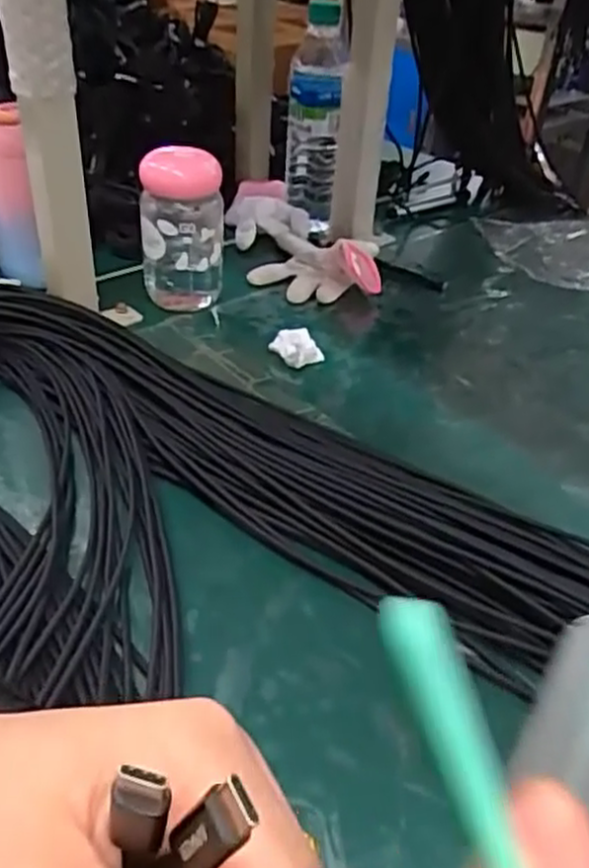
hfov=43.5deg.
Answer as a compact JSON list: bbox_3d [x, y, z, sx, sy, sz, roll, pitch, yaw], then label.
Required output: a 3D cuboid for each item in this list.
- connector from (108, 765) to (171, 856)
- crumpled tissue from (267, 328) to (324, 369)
[{"bbox_3d":[-0.026,0.063,0.122,0.009,0.027,0.005,17,45,6],"label":"connector"},{"bbox_3d":[0.001,-0.071,0.614,0.035,0.030,0.028,-23,45,-32],"label":"crumpled tissue"}]

